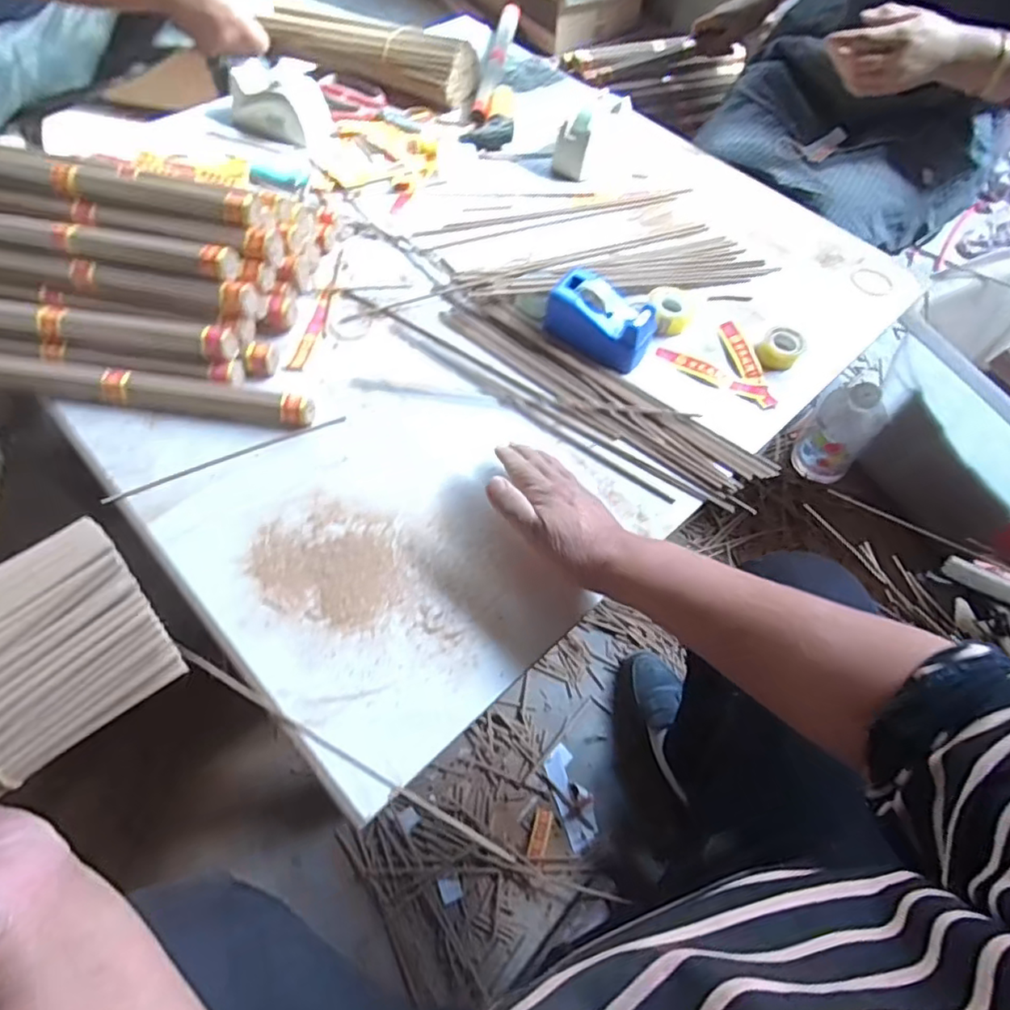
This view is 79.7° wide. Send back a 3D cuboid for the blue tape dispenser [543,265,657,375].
[{"bbox_3d":[0.091,-0.175,0.577,0.101,0.052,0.065,38,63,17],"label":"blue tape dispenser"}]

